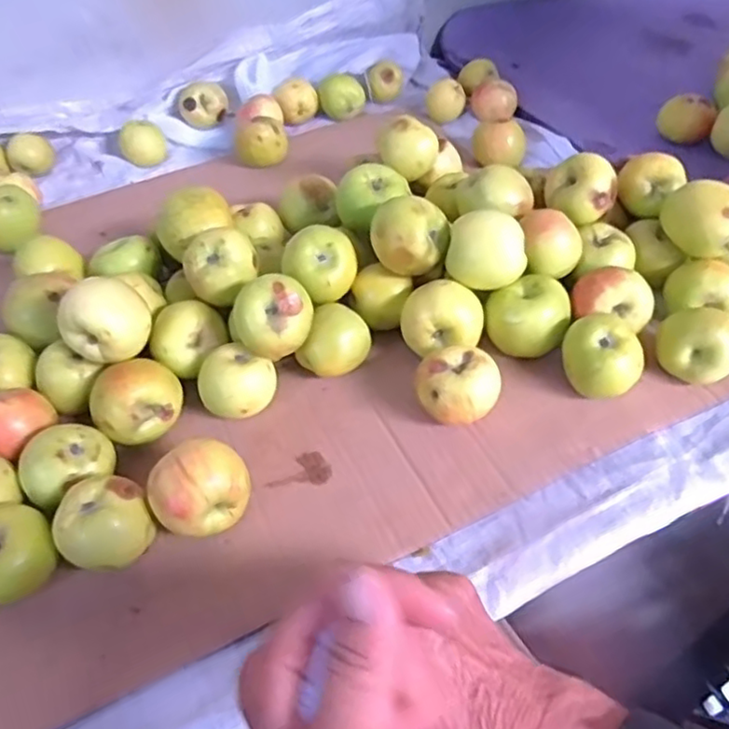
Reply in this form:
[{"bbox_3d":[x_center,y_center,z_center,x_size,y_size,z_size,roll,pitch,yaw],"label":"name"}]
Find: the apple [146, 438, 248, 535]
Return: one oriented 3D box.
[{"bbox_3d":[-0.110,0.087,0.443,0.051,0.062,0.061,34,58,30],"label":"apple"}]

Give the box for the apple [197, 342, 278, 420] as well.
[{"bbox_3d":[-0.099,0.016,0.514,0.056,0.048,0.045,-26,51,-19],"label":"apple"}]

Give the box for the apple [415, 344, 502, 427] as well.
[{"bbox_3d":[0.070,0.021,0.499,0.060,0.046,0.054,16,51,18],"label":"apple"}]

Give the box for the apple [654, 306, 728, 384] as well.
[{"bbox_3d":[0.274,-0.021,0.526,0.062,0.048,0.060,29,56,27],"label":"apple"}]

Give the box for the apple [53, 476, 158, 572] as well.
[{"bbox_3d":[-0.172,0.108,0.434,0.057,0.050,0.051,-30,53,-22],"label":"apple"}]

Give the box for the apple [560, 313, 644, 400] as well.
[{"bbox_3d":[0.184,-0.004,0.509,0.060,0.054,0.048,20,52,21],"label":"apple"}]

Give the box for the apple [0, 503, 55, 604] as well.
[{"bbox_3d":[-0.231,0.126,0.424,0.057,0.047,0.058,-2,48,2],"label":"apple"}]

